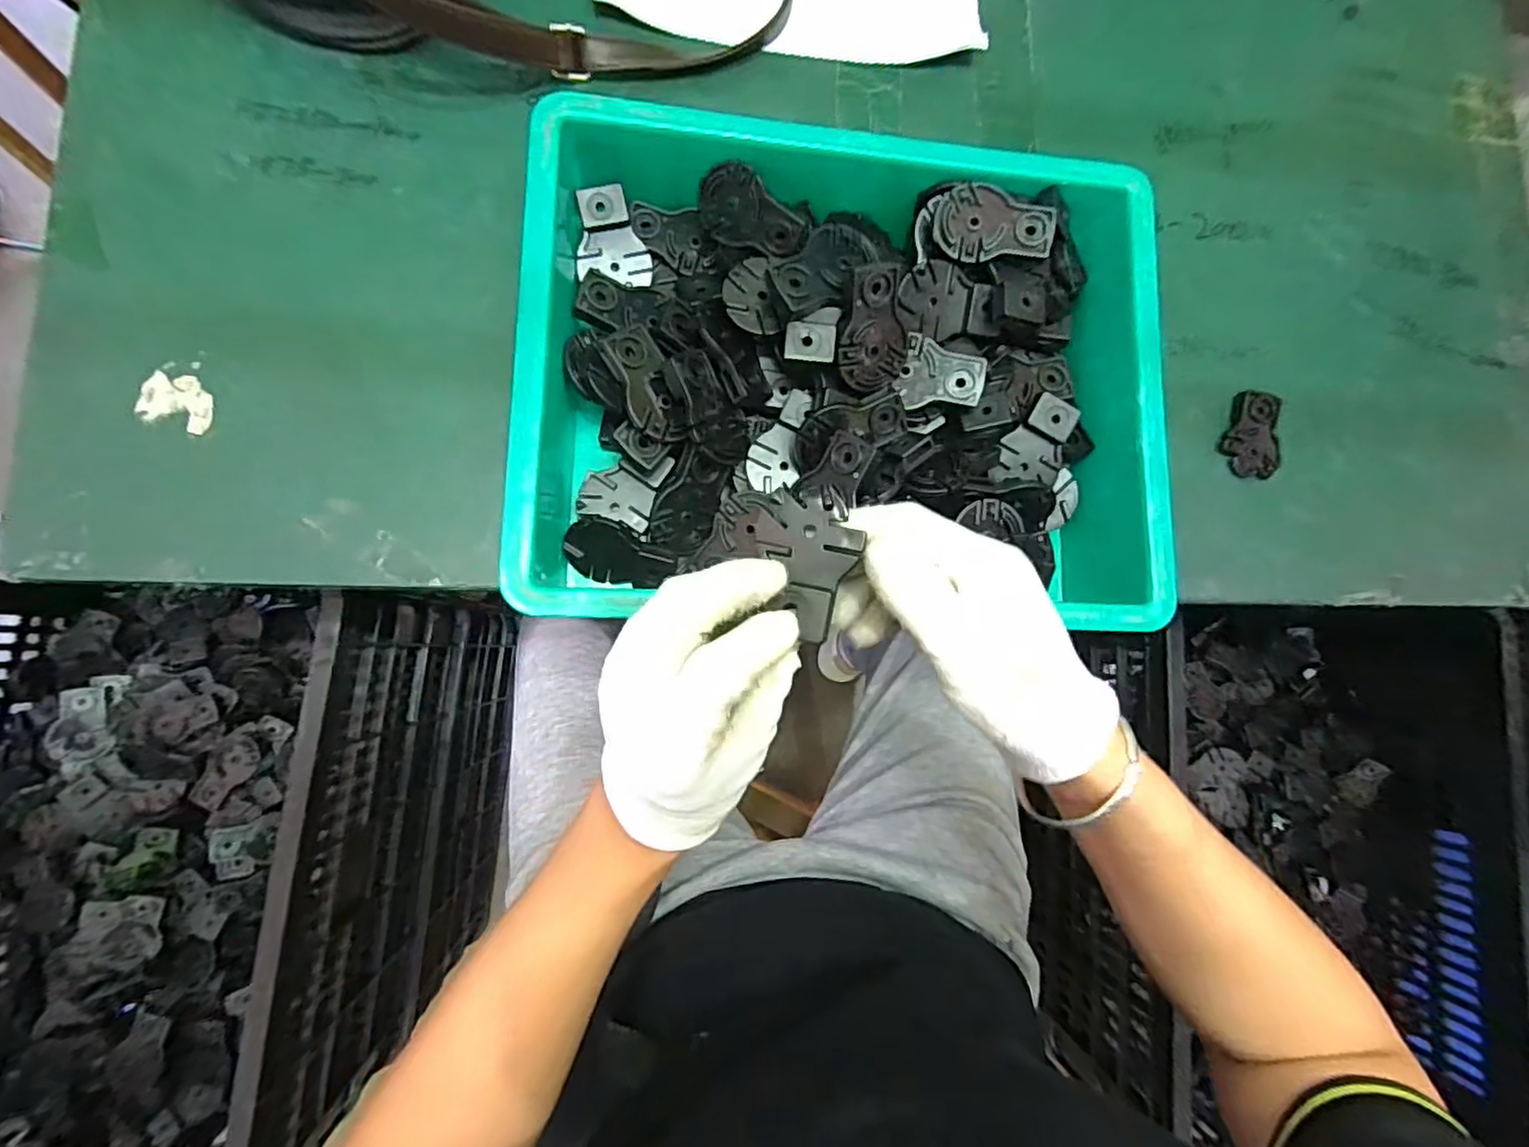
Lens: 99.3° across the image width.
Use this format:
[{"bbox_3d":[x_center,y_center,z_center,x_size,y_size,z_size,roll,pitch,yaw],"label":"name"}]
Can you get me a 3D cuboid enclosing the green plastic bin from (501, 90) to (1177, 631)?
[{"bbox_3d":[0.045,-0.108,0.371,0.336,0.084,0.263,2,83,-7],"label":"green plastic bin"}]

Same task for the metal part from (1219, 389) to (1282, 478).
[{"bbox_3d":[0.343,-0.097,0.455,0.040,0.016,0.057,6,82,-6],"label":"metal part"}]

